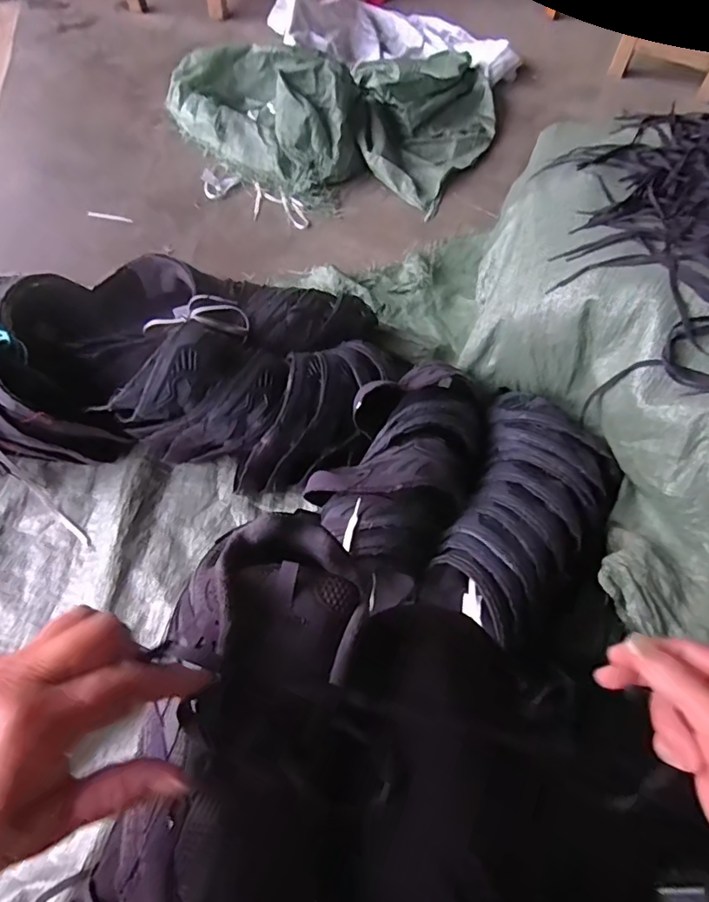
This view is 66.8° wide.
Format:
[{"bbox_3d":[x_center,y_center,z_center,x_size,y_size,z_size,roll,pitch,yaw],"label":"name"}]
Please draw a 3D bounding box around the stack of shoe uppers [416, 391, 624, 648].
[{"bbox_3d":[0.220,0.079,0.707,0.204,0.097,0.342,31,66,16],"label":"stack of shoe uppers"}]

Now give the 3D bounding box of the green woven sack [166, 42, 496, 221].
[{"bbox_3d":[-0.032,-0.889,1.299,0.731,0.179,0.680,29,65,15],"label":"green woven sack"}]

